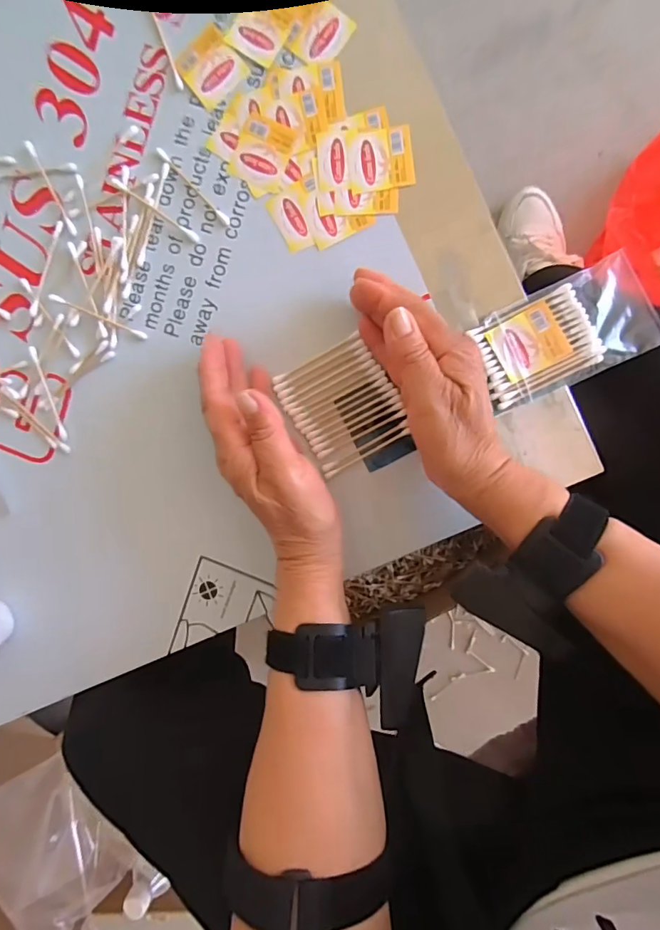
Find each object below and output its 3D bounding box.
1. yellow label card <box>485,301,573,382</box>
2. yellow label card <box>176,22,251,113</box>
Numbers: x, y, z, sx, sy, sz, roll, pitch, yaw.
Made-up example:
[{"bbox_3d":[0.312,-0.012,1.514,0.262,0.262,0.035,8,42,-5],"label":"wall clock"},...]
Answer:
[{"bbox_3d":[0.133,-0.082,0.321,0.044,0.004,0.039,-27,90,8],"label":"yellow label card"},{"bbox_3d":[-0.083,-0.279,0.336,0.039,0.004,0.042,-39,88,8],"label":"yellow label card"}]

